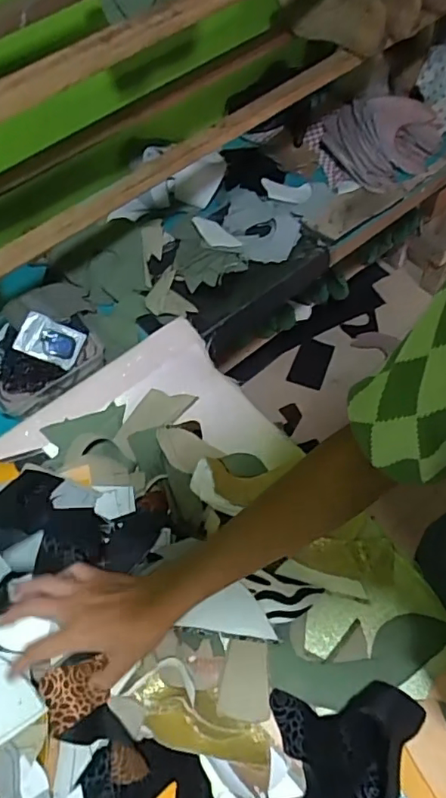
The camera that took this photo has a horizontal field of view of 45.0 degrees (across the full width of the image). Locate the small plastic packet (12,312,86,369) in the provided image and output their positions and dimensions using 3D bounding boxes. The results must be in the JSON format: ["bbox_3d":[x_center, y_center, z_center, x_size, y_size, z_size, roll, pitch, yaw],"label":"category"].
[{"bbox_3d":[-0.291,-0.098,0.903,0.100,0.015,0.069,23,86,-14],"label":"small plastic packet"}]

